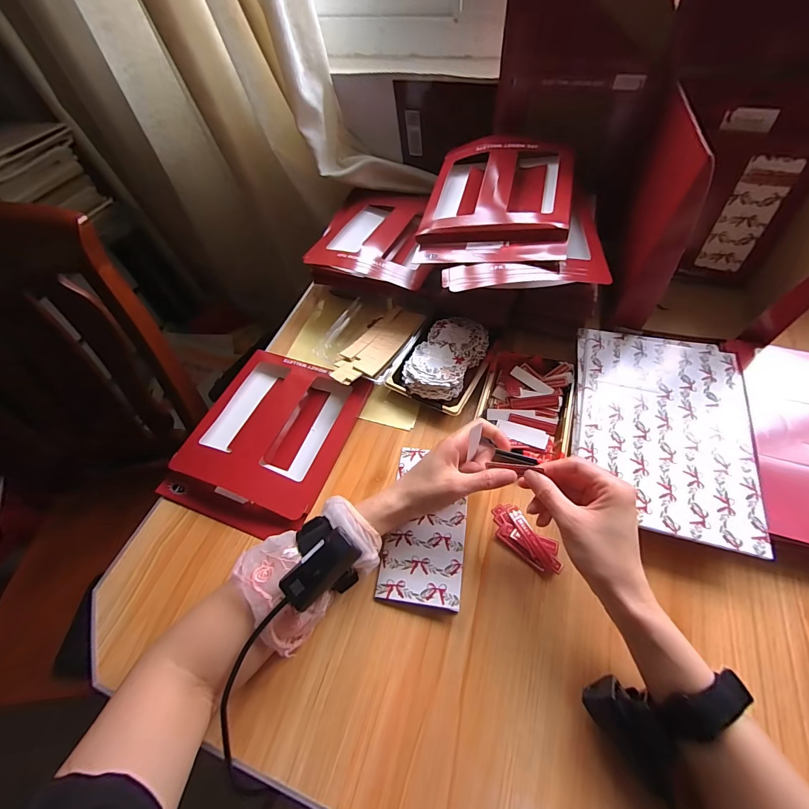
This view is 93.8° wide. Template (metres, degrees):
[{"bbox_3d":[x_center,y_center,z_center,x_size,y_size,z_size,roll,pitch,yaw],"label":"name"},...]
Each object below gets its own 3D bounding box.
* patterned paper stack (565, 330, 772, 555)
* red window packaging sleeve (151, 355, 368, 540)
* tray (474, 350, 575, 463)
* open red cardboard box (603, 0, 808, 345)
[{"bbox_3d":[0.300,0.018,0.443,0.185,0.008,0.269,12,58,13],"label":"patterned paper stack"},{"bbox_3d":[-0.175,0.039,0.495,0.190,0.018,0.232,16,59,14],"label":"red window packaging sleeve"},{"bbox_3d":[0.158,-0.005,0.495,0.109,0.022,0.143,13,58,12],"label":"tray"},{"bbox_3d":[0.415,-0.283,0.453,0.217,0.344,0.260,10,58,10],"label":"open red cardboard box"}]

